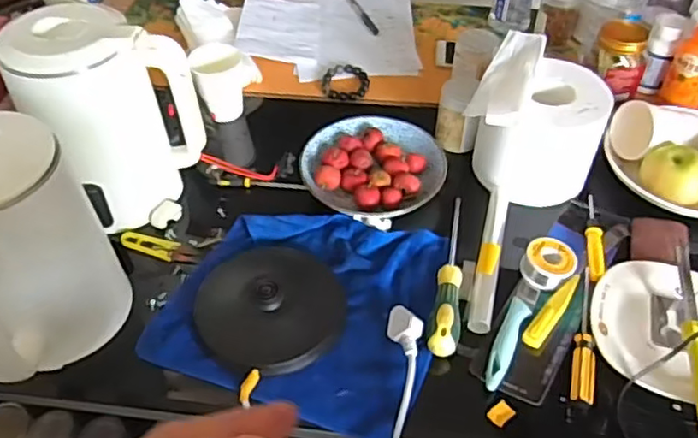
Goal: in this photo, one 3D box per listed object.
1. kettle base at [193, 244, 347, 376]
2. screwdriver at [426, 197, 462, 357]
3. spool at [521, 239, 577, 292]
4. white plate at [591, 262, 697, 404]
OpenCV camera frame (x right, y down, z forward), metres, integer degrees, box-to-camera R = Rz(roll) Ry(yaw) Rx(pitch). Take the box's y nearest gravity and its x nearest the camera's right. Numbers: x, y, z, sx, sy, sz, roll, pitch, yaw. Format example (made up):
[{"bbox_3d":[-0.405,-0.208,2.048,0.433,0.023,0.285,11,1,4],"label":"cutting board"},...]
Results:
[{"bbox_3d":[-0.082,0.085,0.659,0.150,0.031,0.156,-5,47,-4],"label":"kettle base"},{"bbox_3d":[0.117,0.053,0.693,0.031,0.029,0.226,10,48,9],"label":"screwdriver"},{"bbox_3d":[0.223,0.050,0.696,0.054,0.031,0.051,23,51,20],"label":"spool"},{"bbox_3d":[0.335,0.112,0.641,0.160,0.040,0.149,18,50,16],"label":"white plate"}]

